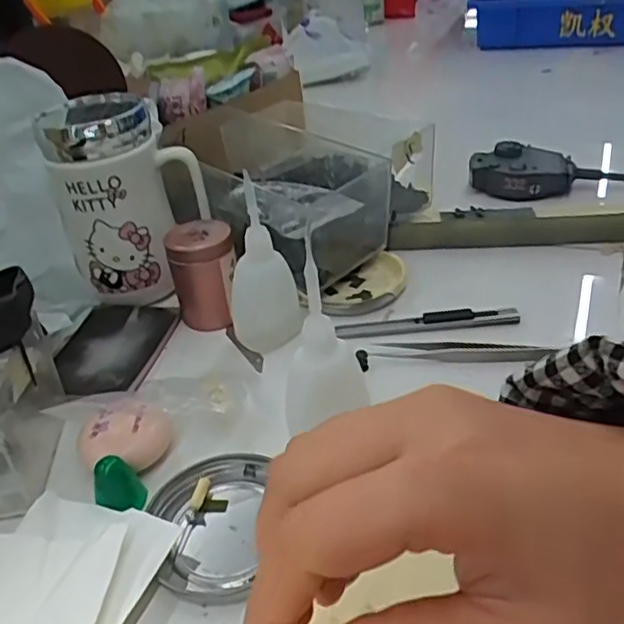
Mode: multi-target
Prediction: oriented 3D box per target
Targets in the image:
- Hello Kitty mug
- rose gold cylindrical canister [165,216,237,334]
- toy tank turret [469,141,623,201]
[{"bbox_3d":[-0.126,-0.077,0.469,0.098,0.134,0.068,-17,36,-16],"label":"Hello Kitty mug"},{"bbox_3d":[-0.074,-0.026,0.453,0.043,0.065,0.034,-14,35,-12],"label":"rose gold cylindrical canister"},{"bbox_3d":[0.236,-0.125,0.575,0.188,0.033,0.049,1,35,10],"label":"toy tank turret"}]

